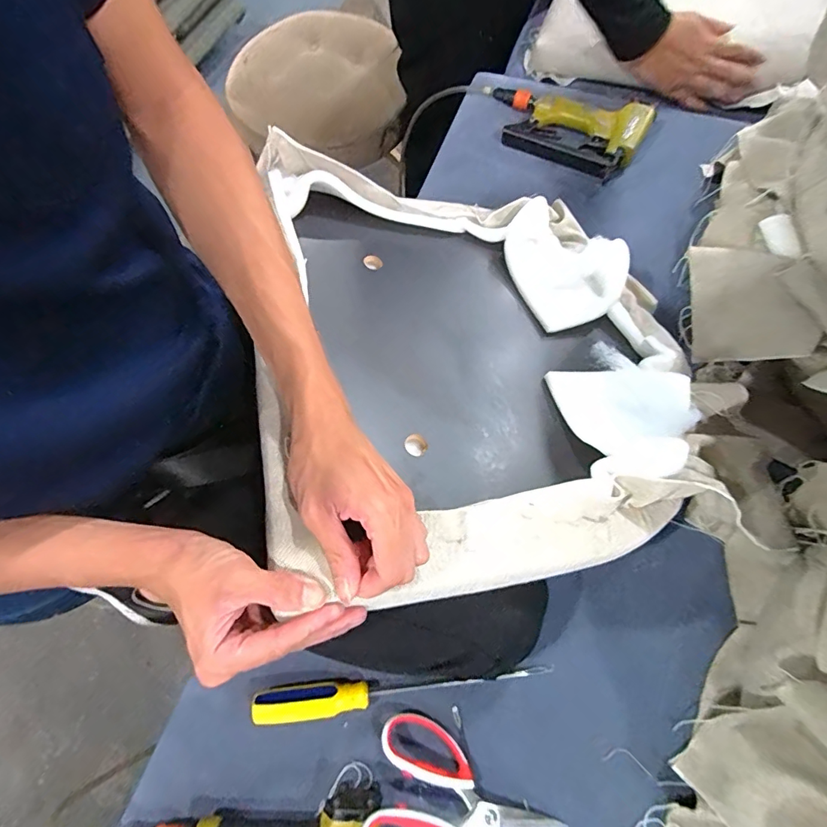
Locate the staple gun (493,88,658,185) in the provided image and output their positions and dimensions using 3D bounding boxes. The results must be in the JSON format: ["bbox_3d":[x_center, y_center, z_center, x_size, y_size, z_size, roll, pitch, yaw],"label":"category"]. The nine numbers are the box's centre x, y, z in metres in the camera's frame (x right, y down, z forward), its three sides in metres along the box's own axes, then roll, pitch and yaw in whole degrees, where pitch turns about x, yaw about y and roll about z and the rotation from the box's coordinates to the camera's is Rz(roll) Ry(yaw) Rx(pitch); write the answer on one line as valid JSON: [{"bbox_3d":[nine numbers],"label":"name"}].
[{"bbox_3d":[0.224,-0.440,0.728,0.250,0.048,0.134,24,72,12],"label":"staple gun"}]

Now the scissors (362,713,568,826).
[{"bbox_3d":[0.049,0.365,0.437,0.180,0.019,0.117,19,53,-4],"label":"scissors"}]

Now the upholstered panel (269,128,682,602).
[{"bbox_3d":[0.072,-0.066,0.465,0.430,0.069,0.440,0,59,-14],"label":"upholstered panel"}]

